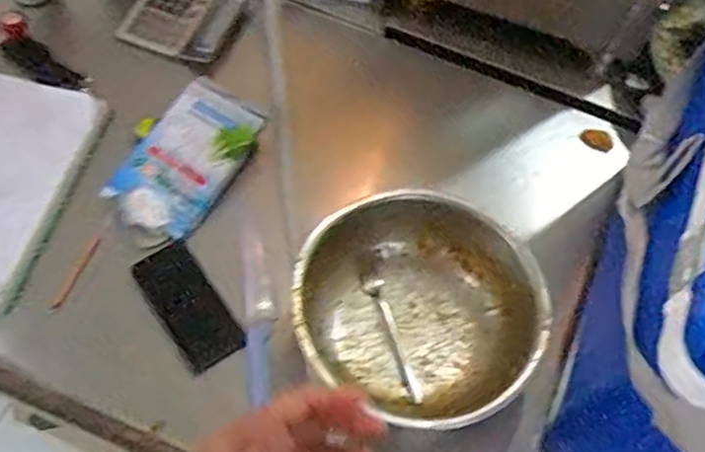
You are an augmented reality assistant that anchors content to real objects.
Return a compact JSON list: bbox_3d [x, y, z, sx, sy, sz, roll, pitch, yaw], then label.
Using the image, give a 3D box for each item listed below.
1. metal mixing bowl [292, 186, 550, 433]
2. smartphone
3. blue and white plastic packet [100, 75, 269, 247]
[{"bbox_3d":[0.079,0.088,0.826,0.272,0.115,0.271,1,63,-2],"label":"metal mixing bowl"},{"bbox_3d":[-0.202,0.099,0.866,0.072,0.011,0.164,-32,69,-18],"label":"smartphone"},{"bbox_3d":[-0.218,-0.086,0.911,0.128,0.052,0.225,28,65,11],"label":"blue and white plastic packet"}]

